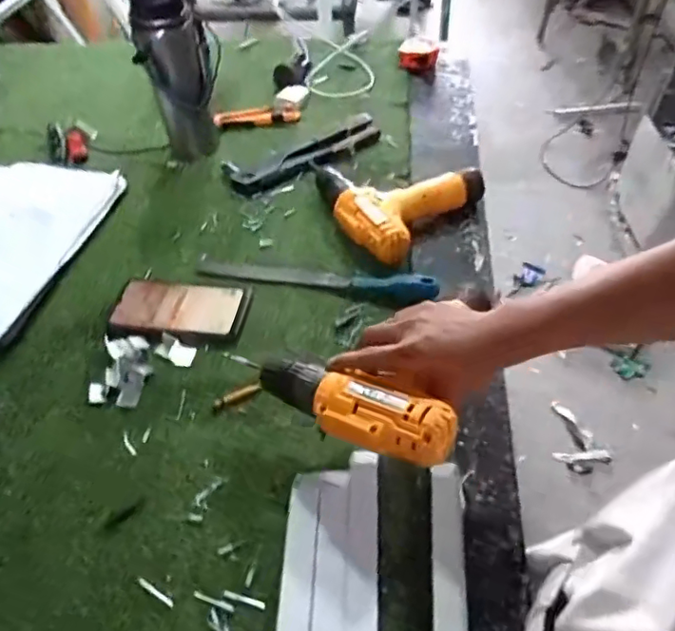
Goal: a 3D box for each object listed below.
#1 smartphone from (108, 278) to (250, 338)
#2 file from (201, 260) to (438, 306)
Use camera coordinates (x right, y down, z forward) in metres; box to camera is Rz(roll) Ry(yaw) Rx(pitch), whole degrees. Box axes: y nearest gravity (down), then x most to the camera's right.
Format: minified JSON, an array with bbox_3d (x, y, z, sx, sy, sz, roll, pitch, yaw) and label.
[{"bbox_3d":[-0.191,-0.009,0.677,0.158,0.009,0.075,6,53,9],"label":"smartphone"},{"bbox_3d":[-0.032,-0.049,0.689,0.305,0.015,0.036,9,53,11],"label":"file"}]

